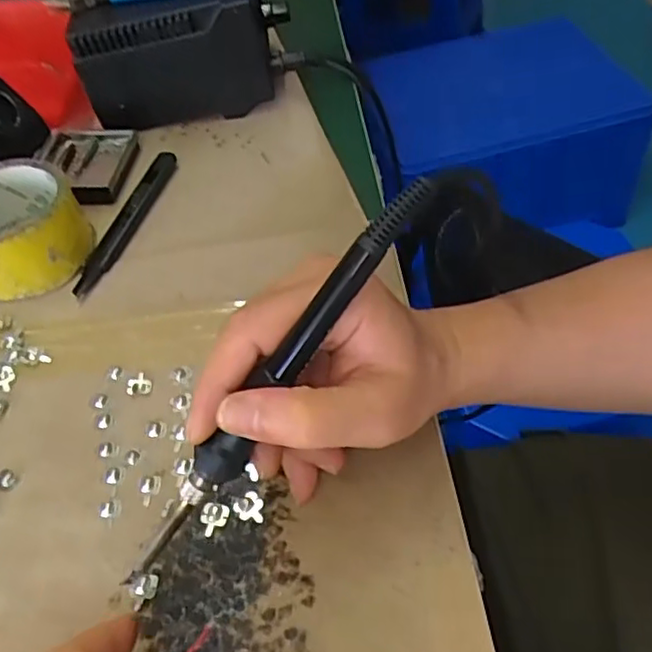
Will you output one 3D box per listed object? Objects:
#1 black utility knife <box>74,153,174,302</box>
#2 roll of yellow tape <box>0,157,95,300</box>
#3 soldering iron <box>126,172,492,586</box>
[{"bbox_3d":[-0.135,-0.074,0.444,0.022,0.008,0.139,9,53,13],"label":"black utility knife"},{"bbox_3d":[-0.202,-0.065,0.421,0.082,0.045,0.088,-3,51,4],"label":"roll of yellow tape"},{"bbox_3d":[-0.016,0.027,0.255,0.024,0.020,0.214,43,104,32],"label":"soldering iron"}]

